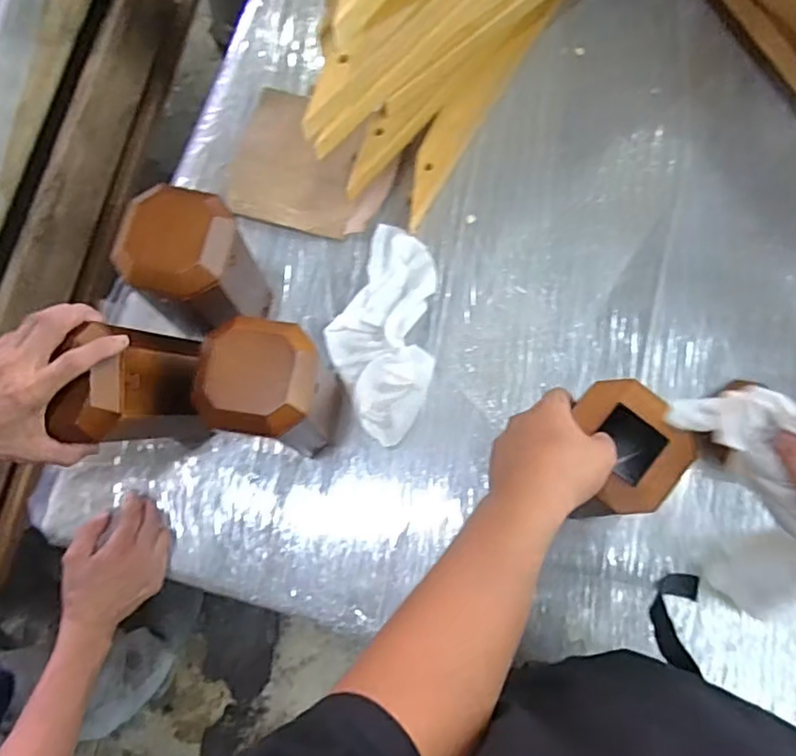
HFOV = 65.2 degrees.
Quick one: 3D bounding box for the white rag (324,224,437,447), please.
[{"bbox_3d":[-0.018,-0.053,0.694,0.113,0.027,0.246,1,76,2],"label":"white rag"}]

